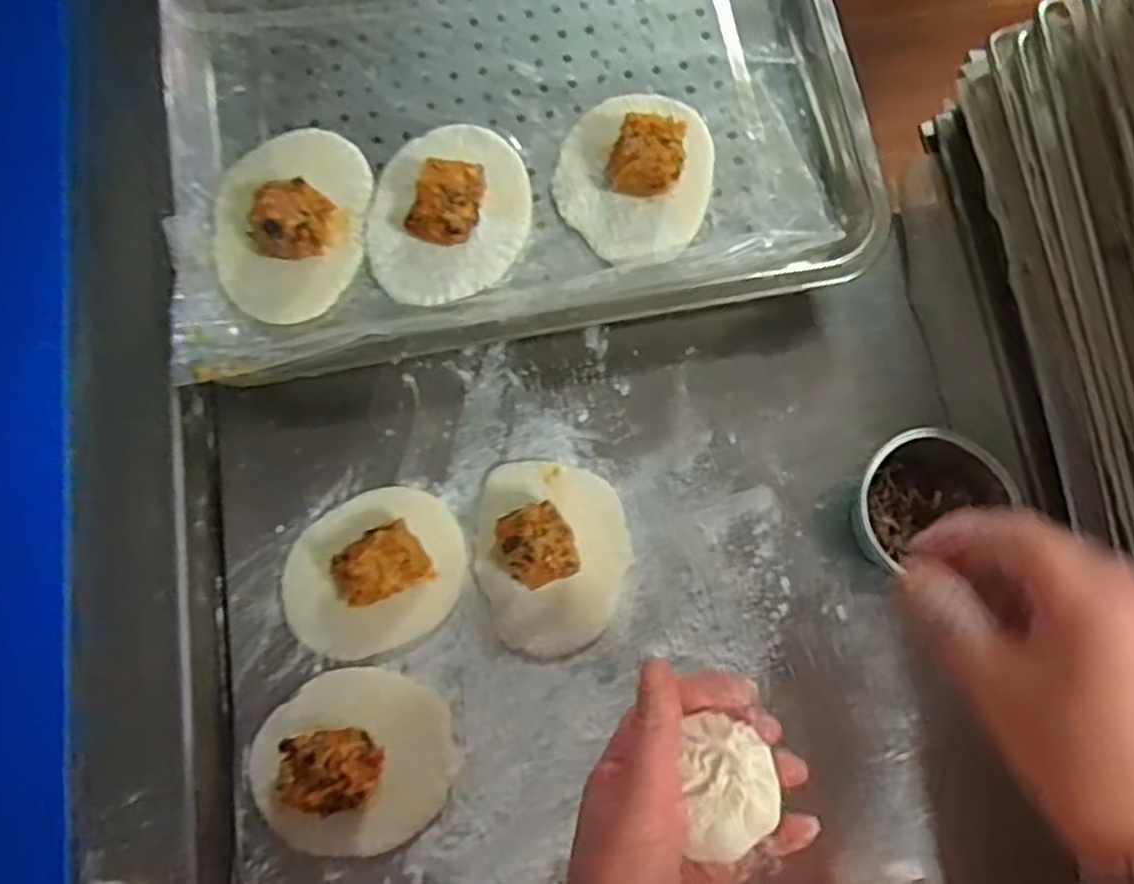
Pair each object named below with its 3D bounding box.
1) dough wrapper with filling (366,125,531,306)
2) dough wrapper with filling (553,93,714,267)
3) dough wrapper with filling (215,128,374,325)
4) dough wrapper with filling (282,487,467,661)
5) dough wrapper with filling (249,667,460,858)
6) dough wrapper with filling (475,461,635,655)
[{"bbox_3d":[-0.066,-0.131,0.437,0.085,0.033,0.106,8,77,0],"label":"dough wrapper with filling"},{"bbox_3d":[0.038,-0.153,0.441,0.084,0.033,0.099,15,77,2],"label":"dough wrapper with filling"},{"bbox_3d":[-0.155,-0.126,0.433,0.083,0.033,0.115,5,77,-1],"label":"dough wrapper with filling"},{"bbox_3d":[-0.105,0.067,0.424,0.097,0.034,0.084,-18,78,-6],"label":"dough wrapper with filling"},{"bbox_3d":[-0.111,0.161,0.398,0.105,0.035,0.089,0,77,-2],"label":"dough wrapper with filling"},{"bbox_3d":[-0.007,0.057,0.424,0.082,0.038,0.104,-15,78,-5],"label":"dough wrapper with filling"}]

